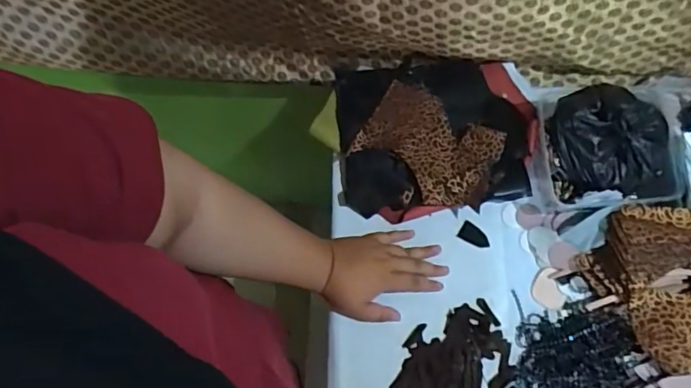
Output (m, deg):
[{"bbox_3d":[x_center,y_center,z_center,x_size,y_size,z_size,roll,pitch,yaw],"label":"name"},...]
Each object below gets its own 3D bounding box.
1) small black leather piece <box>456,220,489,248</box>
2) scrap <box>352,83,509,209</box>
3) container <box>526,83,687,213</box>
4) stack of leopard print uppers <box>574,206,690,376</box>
[{"bbox_3d":[0.173,0.056,0.664,0.042,0.004,0.026,29,77,2],"label":"small black leather piece"},{"bbox_3d":[0.115,-0.066,0.682,0.183,0.036,0.143,34,75,13],"label":"scrap"},{"bbox_3d":[0.351,-0.074,0.644,0.208,0.094,0.188,-4,70,0],"label":"container"},{"bbox_3d":[0.398,0.099,0.592,0.173,0.077,0.185,-26,71,-8],"label":"stack of leopard print uppers"}]

